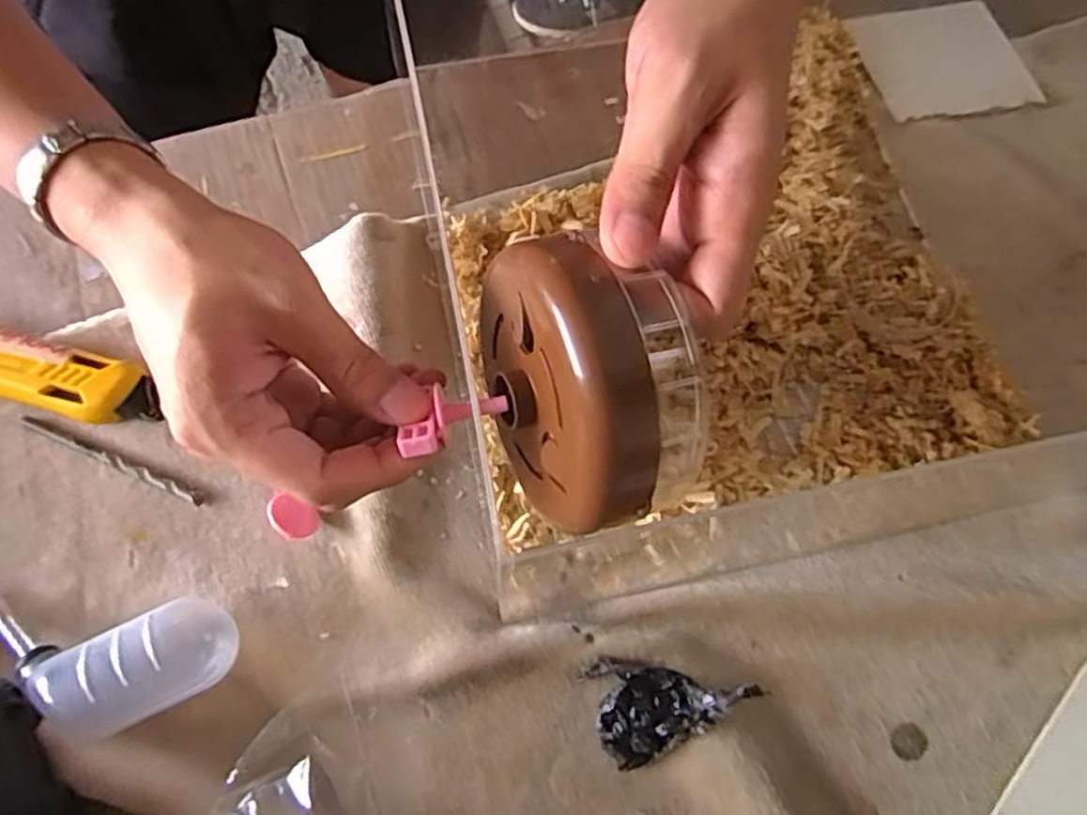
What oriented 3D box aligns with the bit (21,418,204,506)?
[{"bbox_3d":[-0.201,0.024,0.343,0.096,0.004,0.006,23,69,6],"label":"bit"}]

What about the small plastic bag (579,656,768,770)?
[{"bbox_3d":[0.052,0.119,0.307,0.063,0.022,0.042,-18,70,-10],"label":"small plastic bag"}]

